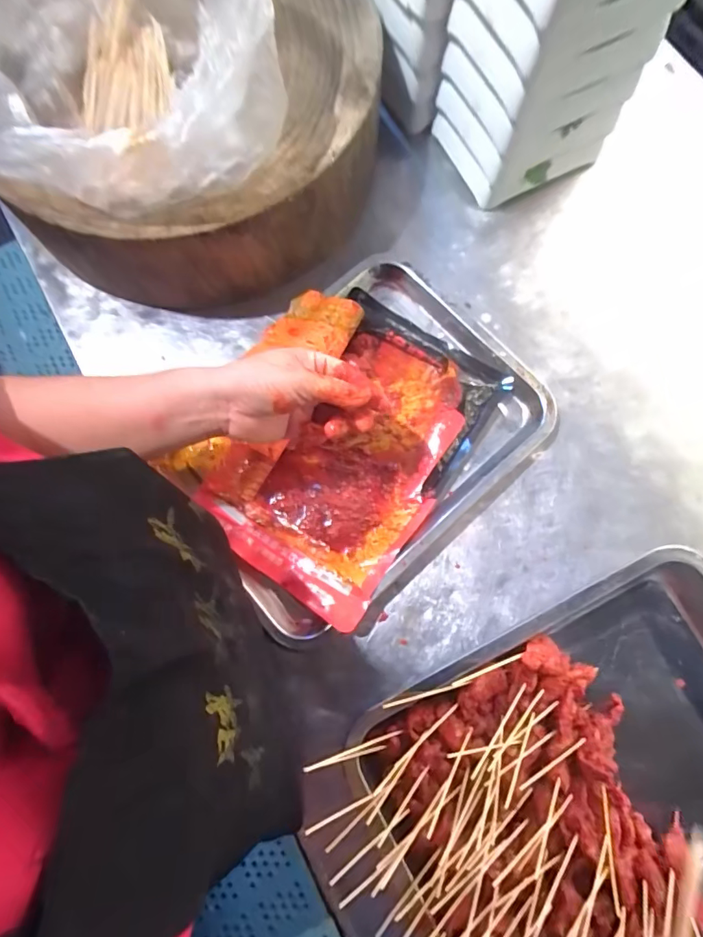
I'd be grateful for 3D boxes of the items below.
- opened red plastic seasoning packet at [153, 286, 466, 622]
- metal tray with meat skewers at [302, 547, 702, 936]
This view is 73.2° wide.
[{"bbox_3d":[-0.024,-0.026,0.454,0.225,0.045,0.262,33,80,6],"label":"opened red plastic seasoning packet"},{"bbox_3d":[0.180,0.258,0.378,0.383,0.053,0.258,-26,80,-6],"label":"metal tray with meat skewers"}]

